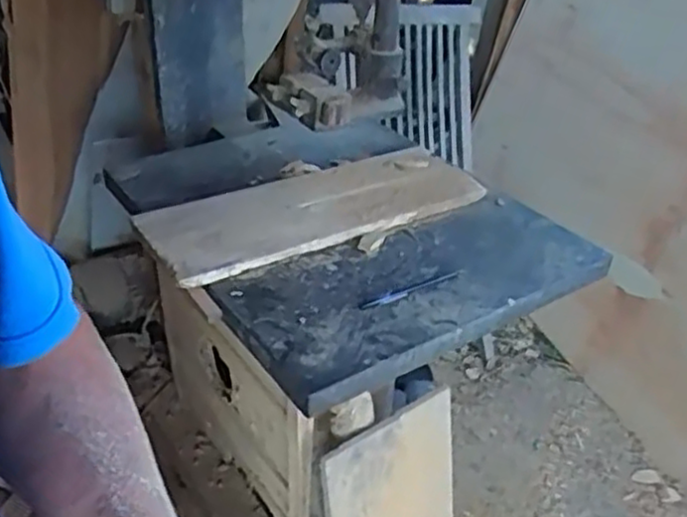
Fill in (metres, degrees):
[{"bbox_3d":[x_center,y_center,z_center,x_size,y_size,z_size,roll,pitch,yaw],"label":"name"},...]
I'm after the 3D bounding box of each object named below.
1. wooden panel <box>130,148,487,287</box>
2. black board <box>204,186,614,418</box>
[{"bbox_3d":[-0.057,-0.086,1.059,0.480,0.028,0.262,-16,31,-28],"label":"wooden panel"},{"bbox_3d":[0.103,0.027,0.925,0.499,0.029,0.232,-20,37,-31],"label":"black board"}]

